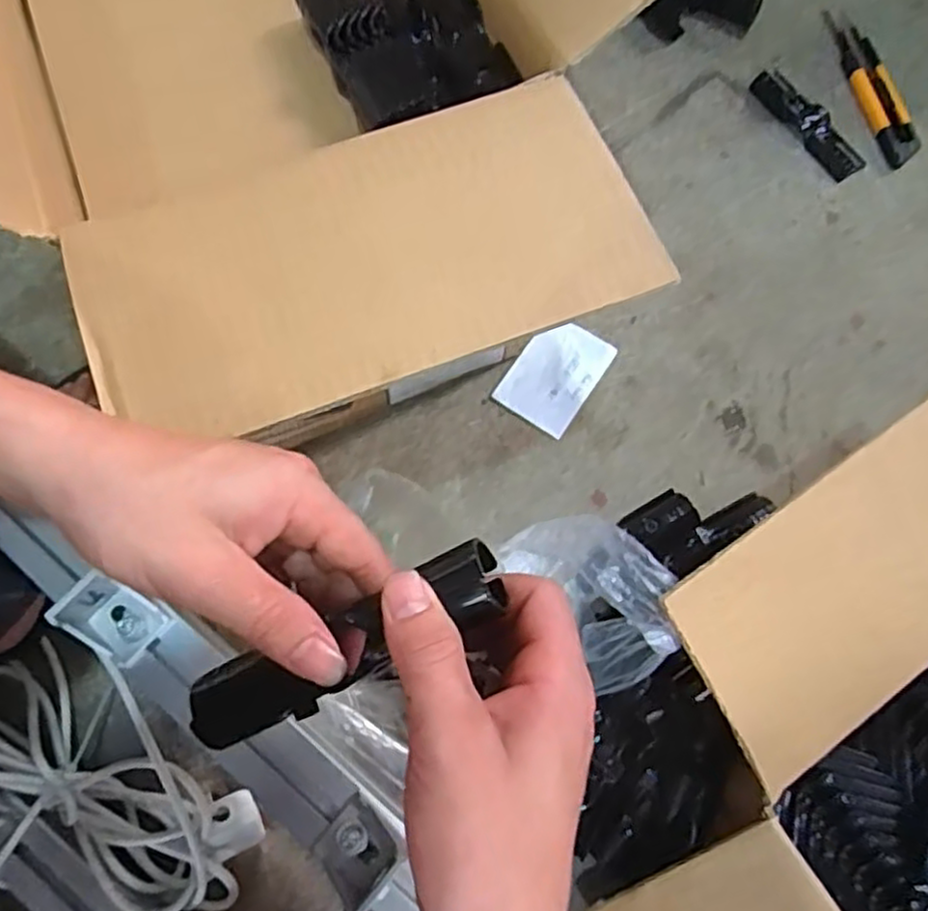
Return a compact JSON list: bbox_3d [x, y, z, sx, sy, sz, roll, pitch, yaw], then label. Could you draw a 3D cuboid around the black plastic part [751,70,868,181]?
[{"bbox_3d":[0.324,-0.315,0.685,0.036,0.017,0.130,-32,74,-8],"label":"black plastic part"}]

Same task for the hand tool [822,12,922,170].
[{"bbox_3d":[0.389,-0.350,0.691,0.035,0.010,0.173,-11,72,-2],"label":"hand tool"}]

